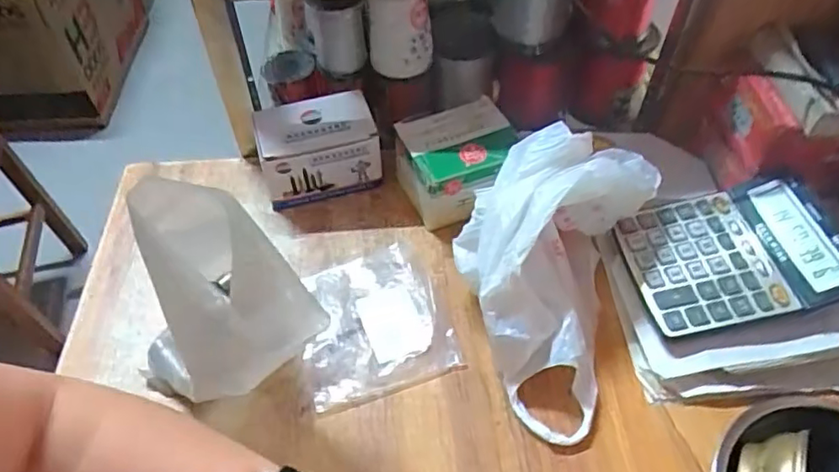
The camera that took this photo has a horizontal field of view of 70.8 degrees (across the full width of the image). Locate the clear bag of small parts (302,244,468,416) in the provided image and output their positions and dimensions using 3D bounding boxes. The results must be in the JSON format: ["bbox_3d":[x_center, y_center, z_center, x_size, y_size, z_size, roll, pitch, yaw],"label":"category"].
[{"bbox_3d":[-0.046,0.078,0.543,0.128,0.012,0.142,-16,53,-12],"label":"clear bag of small parts"}]

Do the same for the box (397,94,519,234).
[{"bbox_3d":[0.036,-0.073,0.621,0.116,0.074,0.105,-18,53,-13],"label":"box"}]

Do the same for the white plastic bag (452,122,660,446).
[{"bbox_3d":[0.108,0.018,0.510,0.144,0.136,0.249,18,54,14],"label":"white plastic bag"}]

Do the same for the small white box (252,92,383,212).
[{"bbox_3d":[-0.109,-0.094,0.640,0.119,0.077,0.082,-13,52,-10],"label":"small white box"}]

